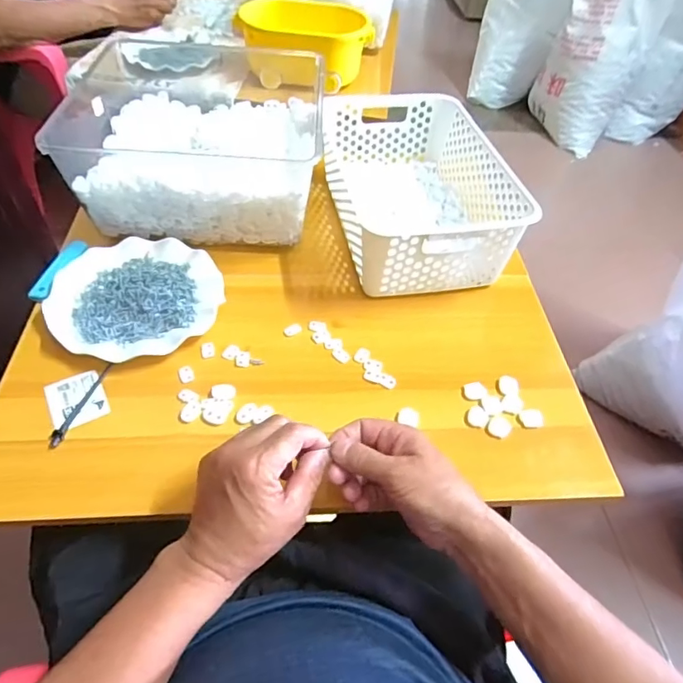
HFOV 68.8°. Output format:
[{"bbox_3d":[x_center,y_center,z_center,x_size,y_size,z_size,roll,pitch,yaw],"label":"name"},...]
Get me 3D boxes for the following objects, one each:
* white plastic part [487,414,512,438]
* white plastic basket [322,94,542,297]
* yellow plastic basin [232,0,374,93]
[{"bbox_3d":[0.161,0.086,0.505,0.022,0.004,0.024,3,50,-3],"label":"white plastic part"},{"bbox_3d":[0.095,-0.200,0.669,0.190,0.119,0.308,-6,51,-11],"label":"white plastic basket"},{"bbox_3d":[-0.068,-0.574,0.958,0.251,0.101,0.170,10,50,3],"label":"yellow plastic basin"}]

